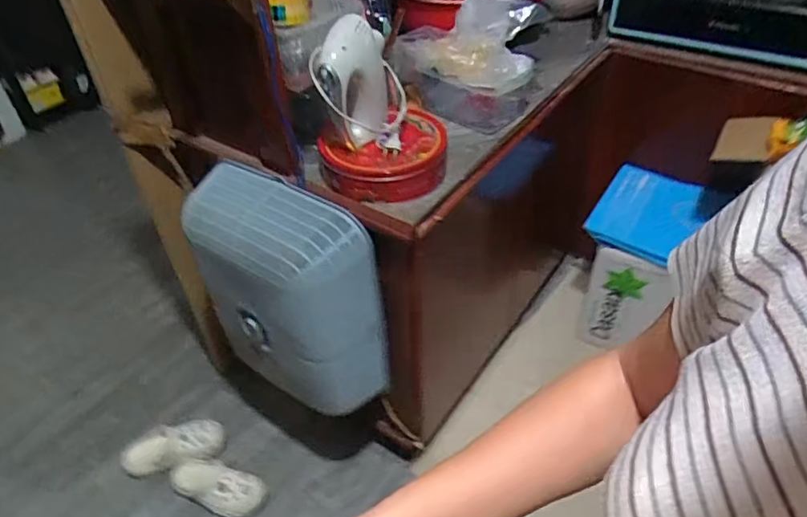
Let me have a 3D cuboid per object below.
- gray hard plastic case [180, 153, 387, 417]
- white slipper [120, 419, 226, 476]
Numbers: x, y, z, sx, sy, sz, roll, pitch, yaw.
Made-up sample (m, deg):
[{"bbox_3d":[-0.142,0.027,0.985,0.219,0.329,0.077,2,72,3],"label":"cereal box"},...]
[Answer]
[{"bbox_3d":[-0.242,0.088,1.142,0.362,0.462,0.196,25,47,26],"label":"gray hard plastic case"},{"bbox_3d":[-0.614,0.510,1.504,0.263,0.076,0.132,-13,42,-14],"label":"white slipper"}]

